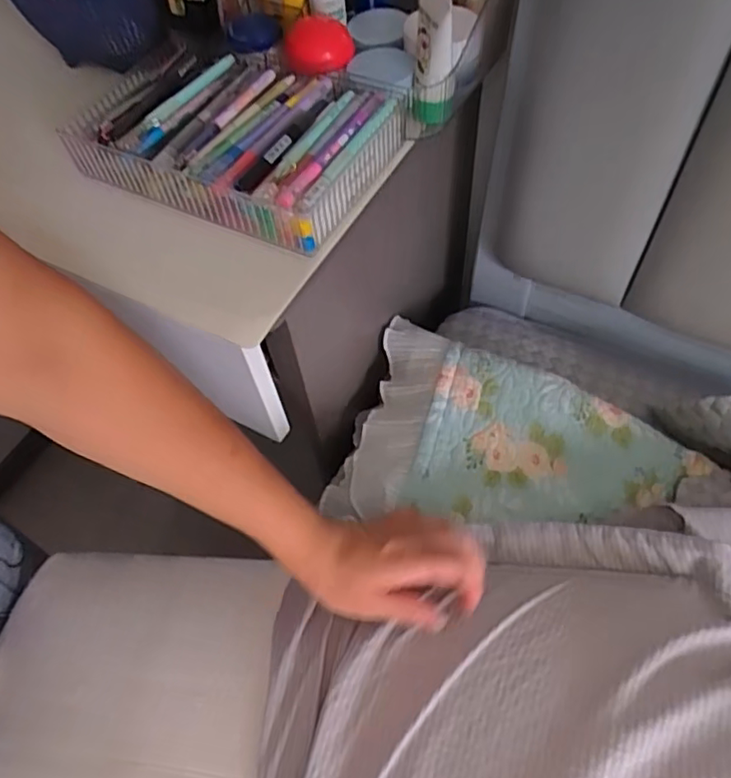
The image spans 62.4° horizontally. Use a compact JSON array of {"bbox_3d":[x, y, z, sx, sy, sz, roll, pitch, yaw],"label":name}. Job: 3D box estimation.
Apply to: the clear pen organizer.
[{"bbox_3d":[-0.117,-0.226,0.522,0.274,0.043,0.177,22,62,18],"label":"clear pen organizer"}]

